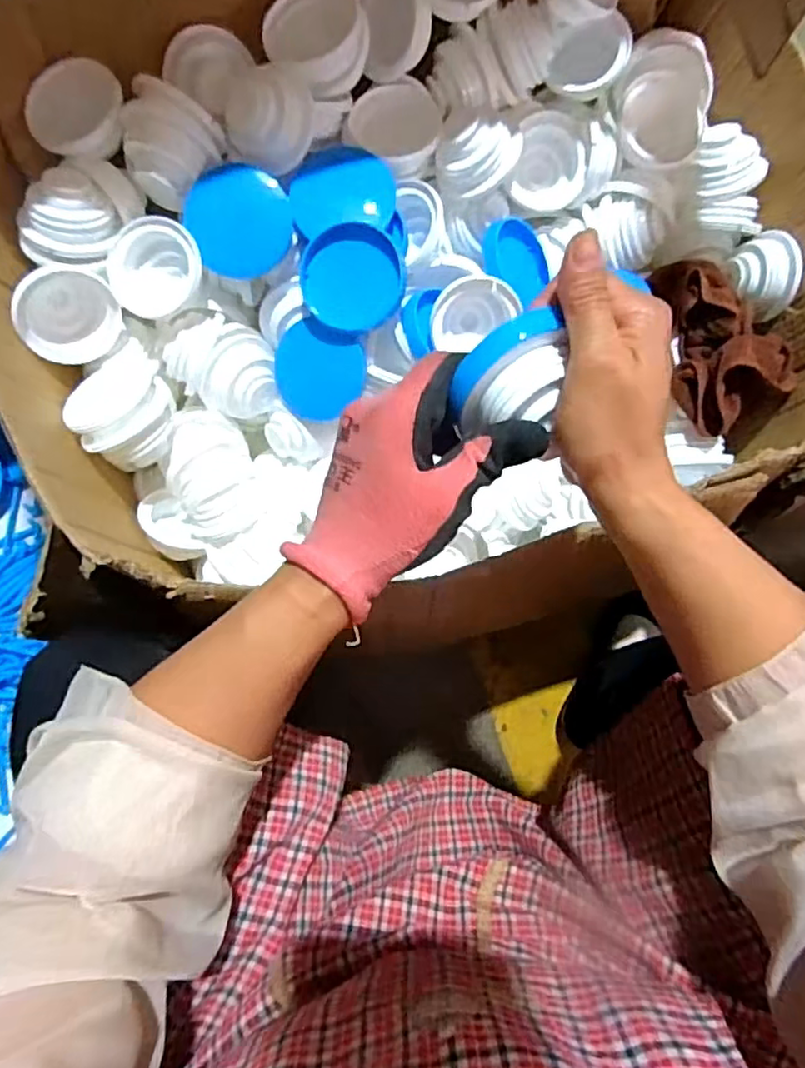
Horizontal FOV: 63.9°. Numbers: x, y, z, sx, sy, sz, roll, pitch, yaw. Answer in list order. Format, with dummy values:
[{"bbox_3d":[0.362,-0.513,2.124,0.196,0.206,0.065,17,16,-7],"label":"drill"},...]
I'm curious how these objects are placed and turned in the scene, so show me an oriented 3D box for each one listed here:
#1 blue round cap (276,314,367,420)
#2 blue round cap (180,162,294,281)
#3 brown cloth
[{"bbox_3d":[-0.071,-0.137,0.541,0.077,0.011,0.077,8,114,18],"label":"blue round cap"},{"bbox_3d":[-0.130,-0.251,0.521,0.080,0.012,0.079,-15,118,-4],"label":"blue round cap"},{"bbox_3d":[0.282,-0.166,0.543,0.103,0.067,0.160,-7,83,-4],"label":"brown cloth"}]

